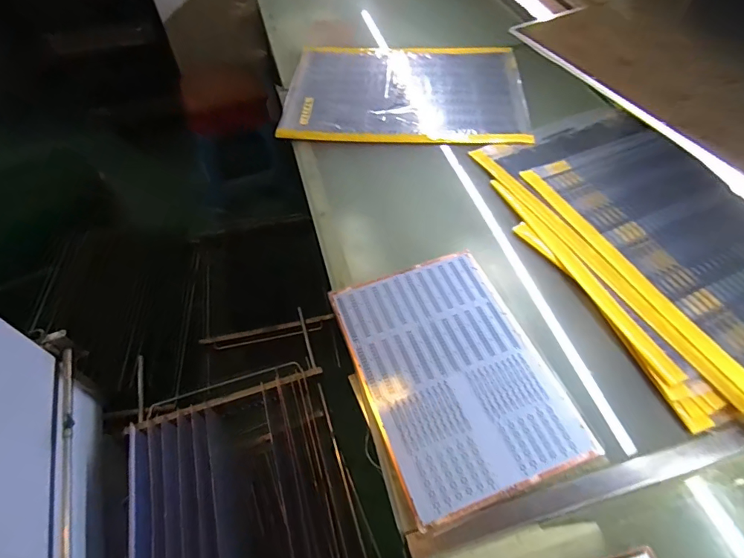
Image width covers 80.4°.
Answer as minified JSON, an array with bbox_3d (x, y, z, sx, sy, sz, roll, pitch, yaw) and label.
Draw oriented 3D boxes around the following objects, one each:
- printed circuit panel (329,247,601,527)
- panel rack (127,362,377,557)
[{"bbox_3d":[0.125,0.133,0.693,0.276,0.010,0.389,-17,56,-11],"label":"printed circuit panel"},{"bbox_3d":[-0.244,0.484,0.931,0.381,0.331,0.452,-15,54,-10],"label":"panel rack"}]

